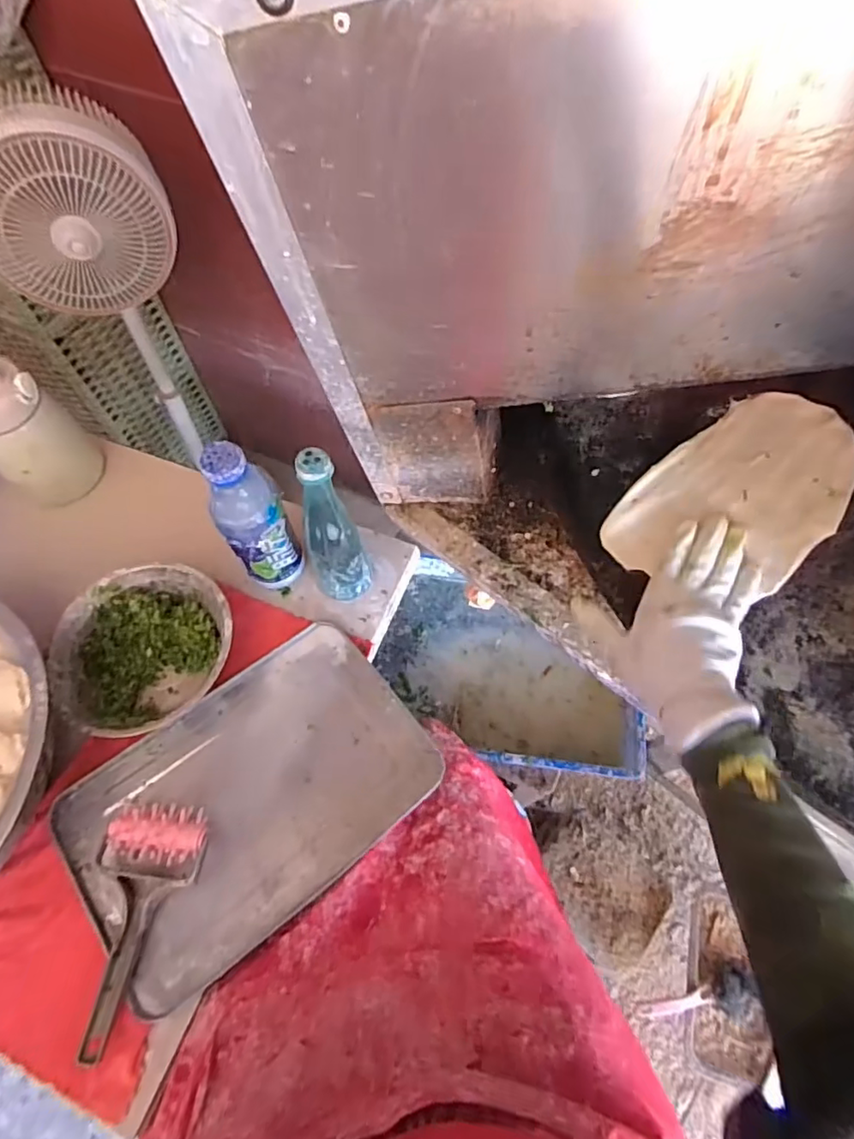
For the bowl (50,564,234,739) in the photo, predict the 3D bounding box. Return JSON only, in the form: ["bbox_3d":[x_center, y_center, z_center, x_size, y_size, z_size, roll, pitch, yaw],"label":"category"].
[{"bbox_3d":[-0.305,0.084,0.639,0.178,0.062,0.178,-1,62,1],"label":"bowl"}]

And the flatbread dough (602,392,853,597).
[{"bbox_3d":[0.283,-0.066,0.516,0.232,0.012,0.145,-42,71,-6],"label":"flatbread dough"}]

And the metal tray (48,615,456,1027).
[{"bbox_3d":[-0.176,0.222,0.584,0.340,0.027,0.229,-36,67,-16],"label":"metal tray"}]

